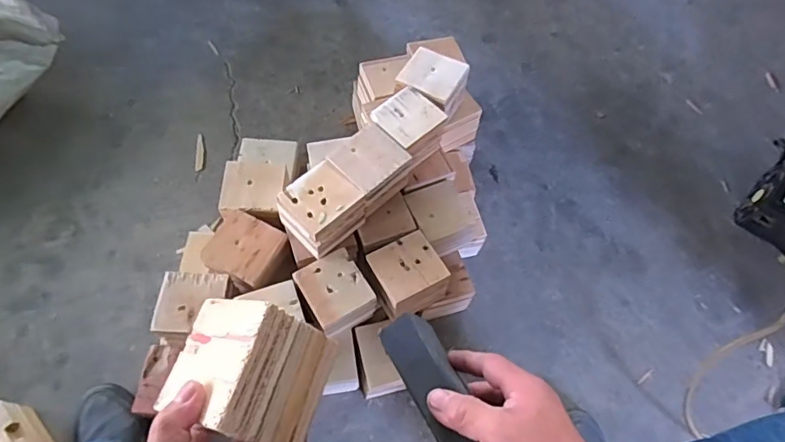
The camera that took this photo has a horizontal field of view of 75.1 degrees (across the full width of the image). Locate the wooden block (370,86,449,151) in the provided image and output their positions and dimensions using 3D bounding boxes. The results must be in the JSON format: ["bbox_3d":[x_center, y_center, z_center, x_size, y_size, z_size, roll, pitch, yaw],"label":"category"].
[{"bbox_3d":[0.022,-0.155,0.762,0.094,0.016,0.084,-38,70,-22],"label":"wooden block"}]

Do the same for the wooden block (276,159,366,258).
[{"bbox_3d":[-0.101,-0.018,0.719,0.094,0.076,0.097,39,65,16],"label":"wooden block"}]

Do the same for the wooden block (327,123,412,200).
[{"bbox_3d":[-0.033,-0.089,0.722,0.091,0.015,0.084,-40,70,-22],"label":"wooden block"}]

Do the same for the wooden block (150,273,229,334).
[{"bbox_3d":[-0.270,0.107,0.685,0.084,0.015,0.083,2,61,-3],"label":"wooden block"}]

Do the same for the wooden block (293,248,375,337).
[{"bbox_3d":[-0.080,0.100,0.722,0.084,0.034,0.099,-28,67,-18],"label":"wooden block"}]

